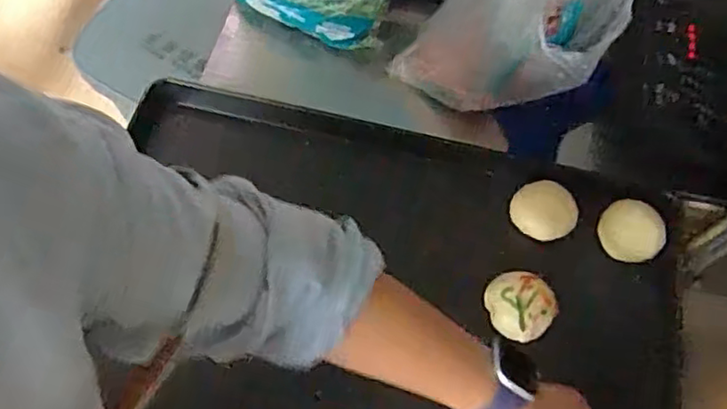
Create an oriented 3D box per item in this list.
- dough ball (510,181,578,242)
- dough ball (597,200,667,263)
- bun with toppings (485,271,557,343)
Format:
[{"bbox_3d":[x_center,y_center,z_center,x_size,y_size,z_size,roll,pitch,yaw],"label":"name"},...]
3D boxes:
[{"bbox_3d":[0.191,0.009,0.663,0.055,0.038,0.061,-35,70,-16],"label":"dough ball"},{"bbox_3d":[0.282,0.028,0.661,0.063,0.024,0.061,1,65,-1],"label":"dough ball"},{"bbox_3d":[0.153,0.101,0.613,0.061,0.044,0.064,1,65,-1],"label":"bun with toppings"}]

